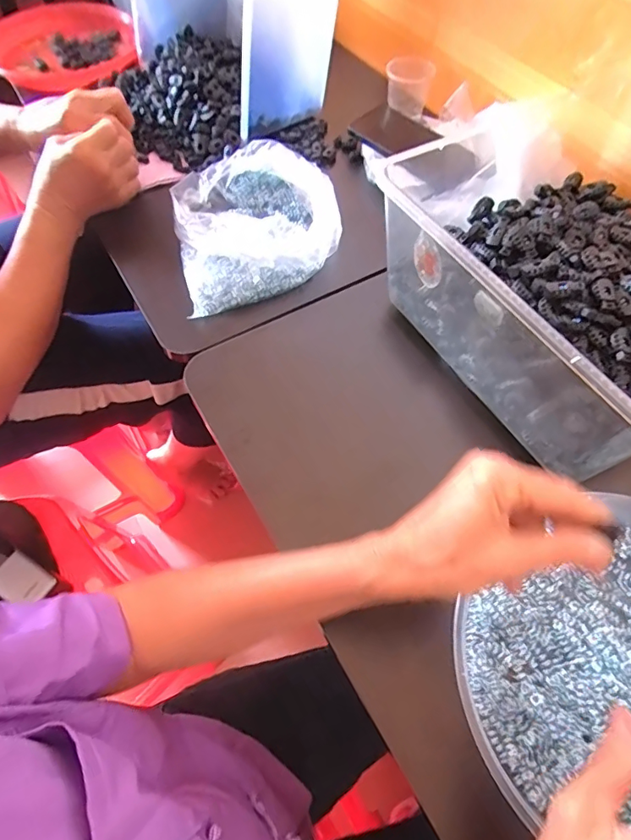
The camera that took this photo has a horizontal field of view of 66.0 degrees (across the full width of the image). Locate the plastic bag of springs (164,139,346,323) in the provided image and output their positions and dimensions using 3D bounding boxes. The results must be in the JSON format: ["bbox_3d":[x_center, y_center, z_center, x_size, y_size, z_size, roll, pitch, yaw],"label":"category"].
[{"bbox_3d":[-0.065,-0.224,0.543,0.177,0.056,0.212,-12,61,-7],"label":"plastic bag of springs"}]

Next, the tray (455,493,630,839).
[{"bbox_3d":[0.211,0.176,0.315,0.214,0.030,0.195,0,60,0],"label":"tray"}]

